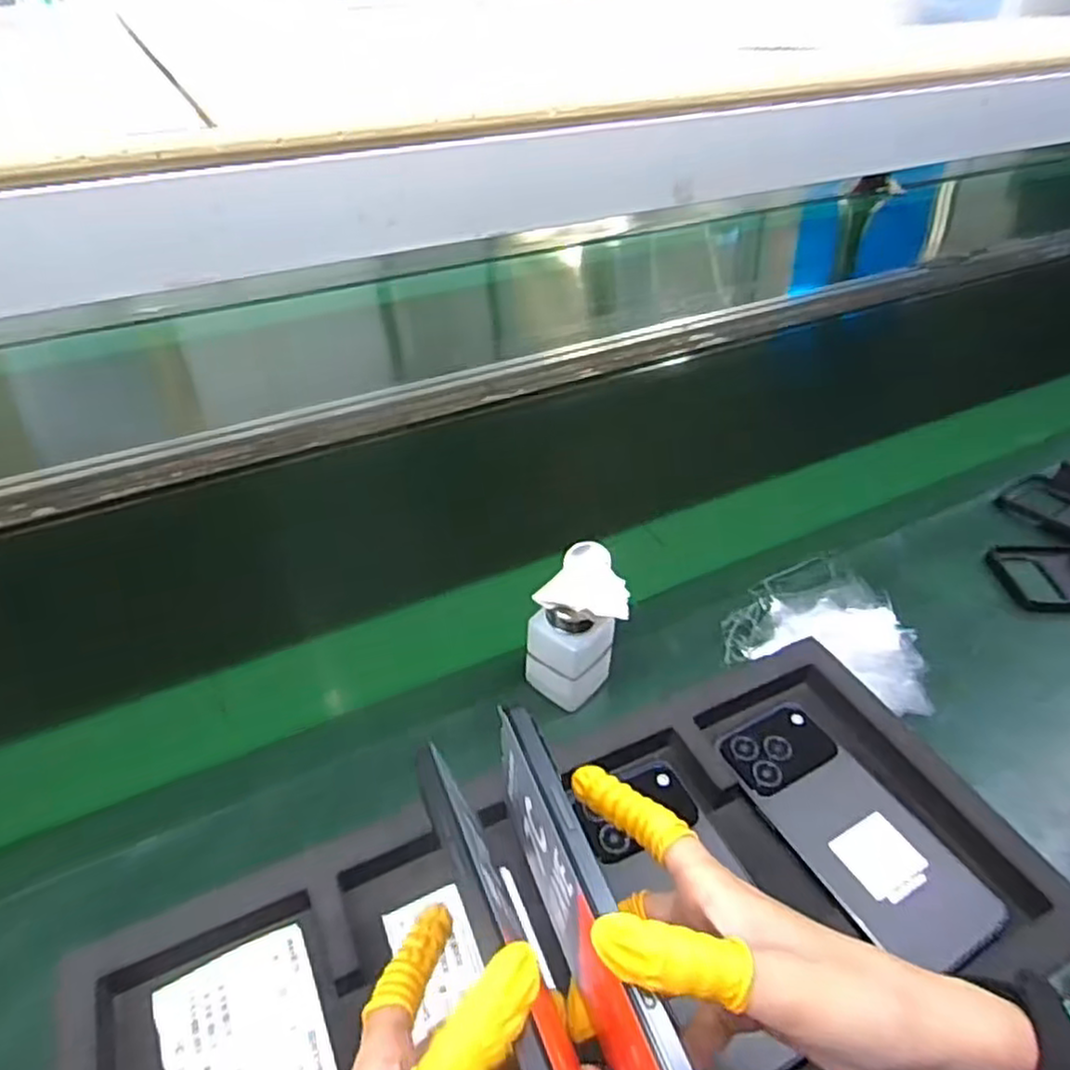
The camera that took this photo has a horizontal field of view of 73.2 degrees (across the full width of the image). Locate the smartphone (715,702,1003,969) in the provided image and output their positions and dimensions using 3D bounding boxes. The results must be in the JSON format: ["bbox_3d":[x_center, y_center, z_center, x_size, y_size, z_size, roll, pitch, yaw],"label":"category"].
[{"bbox_3d":[0.184,0.168,0.427,0.074,0.012,0.166,-18,43,-21],"label":"smartphone"}]

